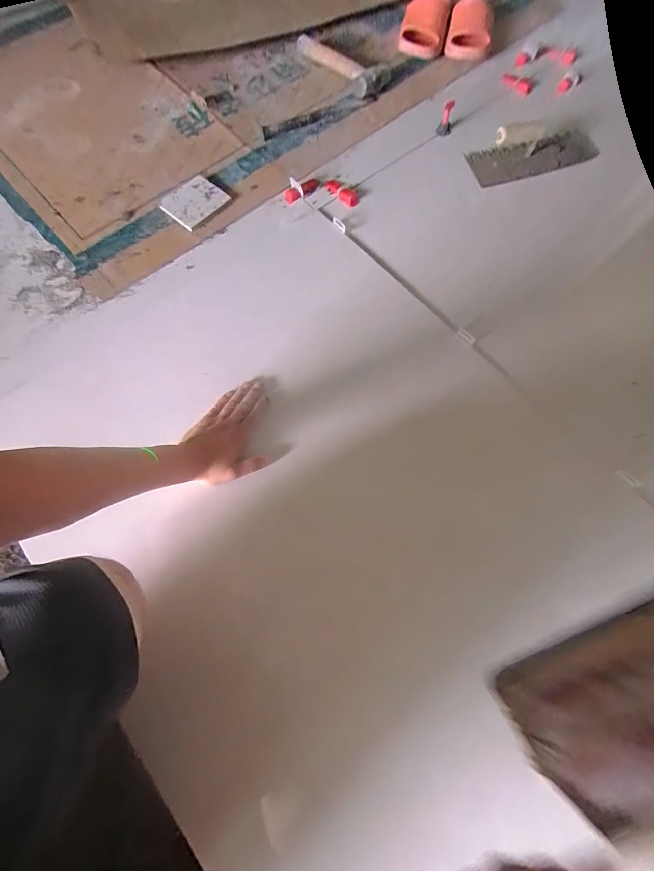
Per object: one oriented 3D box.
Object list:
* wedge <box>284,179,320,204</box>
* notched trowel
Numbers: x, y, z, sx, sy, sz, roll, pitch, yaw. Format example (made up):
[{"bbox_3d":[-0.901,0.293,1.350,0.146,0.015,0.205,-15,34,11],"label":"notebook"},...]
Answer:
[{"bbox_3d":[-0.050,-0.523,0.770,0.088,0.013,0.031,-41,76,-13],"label":"wedge"},{"bbox_3d":[0.471,-0.643,0.799,0.318,0.073,0.113,-18,72,-7],"label":"notched trowel"}]

